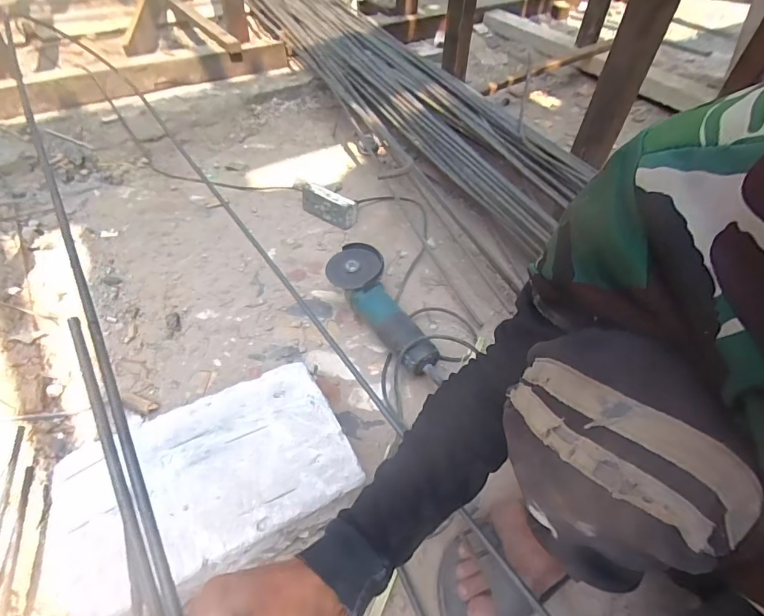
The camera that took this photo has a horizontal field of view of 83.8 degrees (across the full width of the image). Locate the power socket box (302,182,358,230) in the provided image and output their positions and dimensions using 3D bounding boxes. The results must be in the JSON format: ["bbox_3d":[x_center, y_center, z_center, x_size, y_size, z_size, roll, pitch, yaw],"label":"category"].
[{"bbox_3d":[-0.123,-0.237,0.979,0.148,0.062,0.049,29,54,23],"label":"power socket box"}]

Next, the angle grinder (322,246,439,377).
[{"bbox_3d":[-0.002,0.000,0.747,0.094,0.094,0.263,-28,54,-23],"label":"angle grinder"}]

